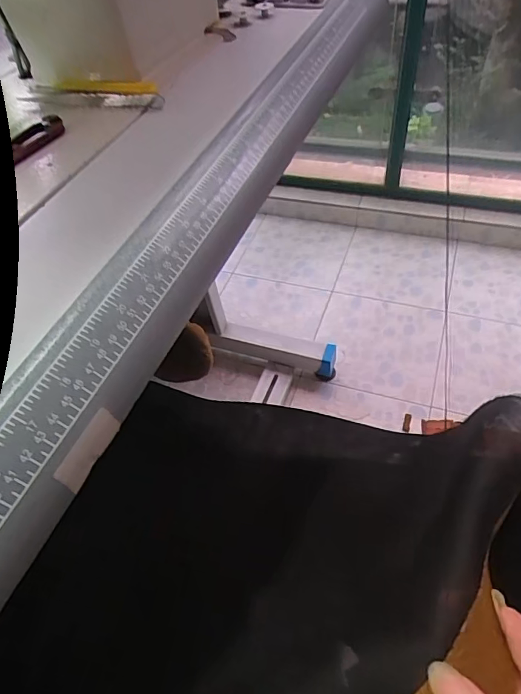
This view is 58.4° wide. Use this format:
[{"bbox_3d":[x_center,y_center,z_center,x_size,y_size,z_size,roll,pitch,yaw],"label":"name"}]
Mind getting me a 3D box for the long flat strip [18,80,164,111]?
[{"bbox_3d":[-0.149,-0.224,0.411,0.146,0.015,0.030,10,52,15],"label":"long flat strip"}]

